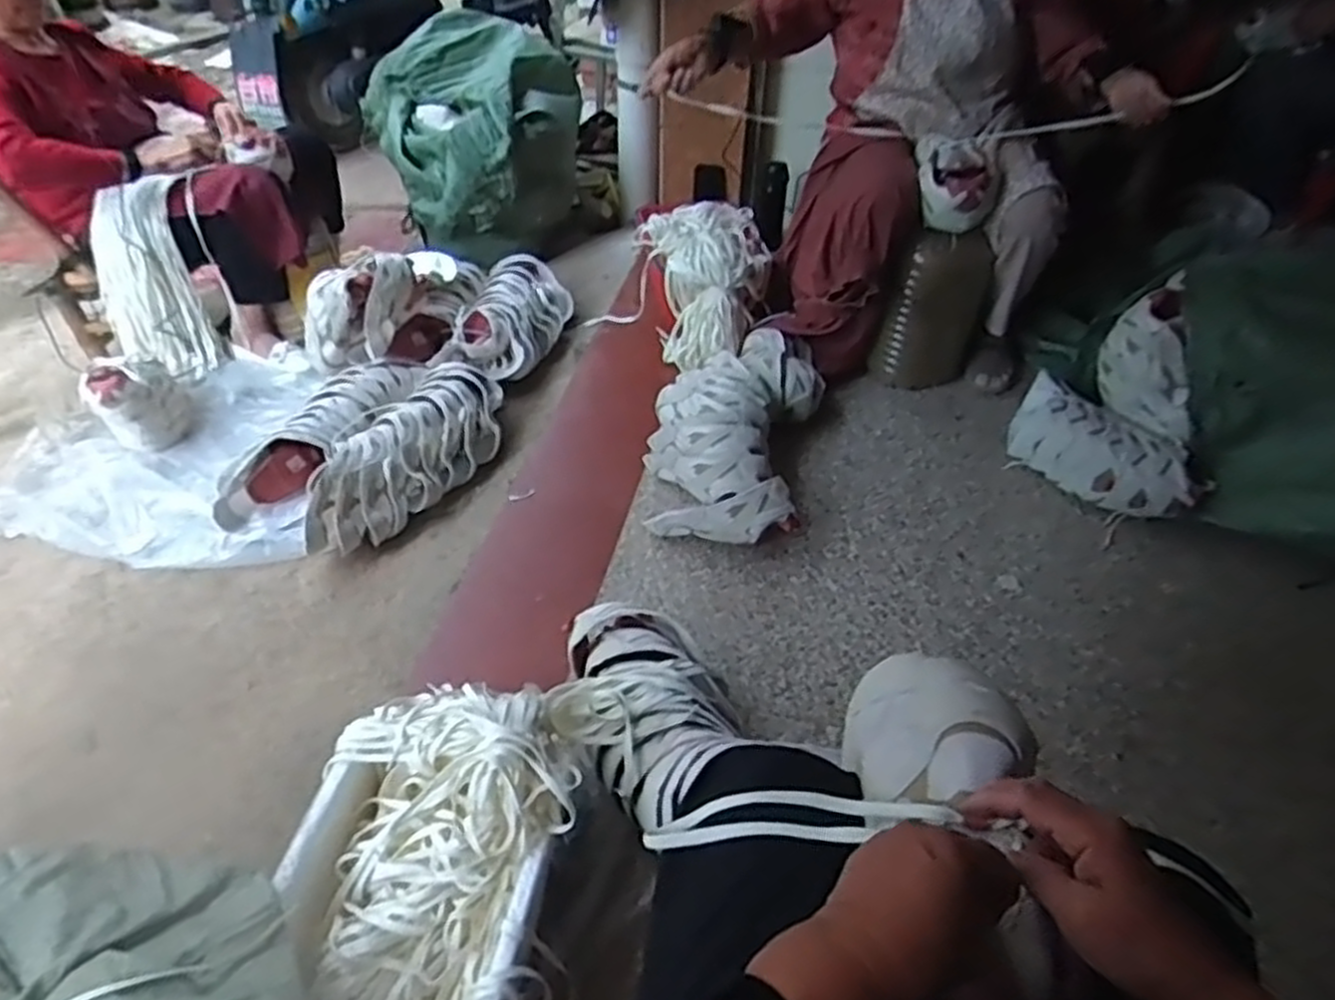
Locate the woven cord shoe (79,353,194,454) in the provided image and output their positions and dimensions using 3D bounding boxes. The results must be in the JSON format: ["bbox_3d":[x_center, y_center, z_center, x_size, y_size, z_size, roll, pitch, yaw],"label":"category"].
[{"bbox_3d":[-1.051,-0.195,1.587,0.167,0.178,0.127,-28,51,-26],"label":"woven cord shoe"}]

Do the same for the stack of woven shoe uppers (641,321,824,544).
[{"bbox_3d":[0.119,-0.149,1.441,0.284,0.127,0.575,11,45,10],"label":"stack of woven shoe uppers"}]

